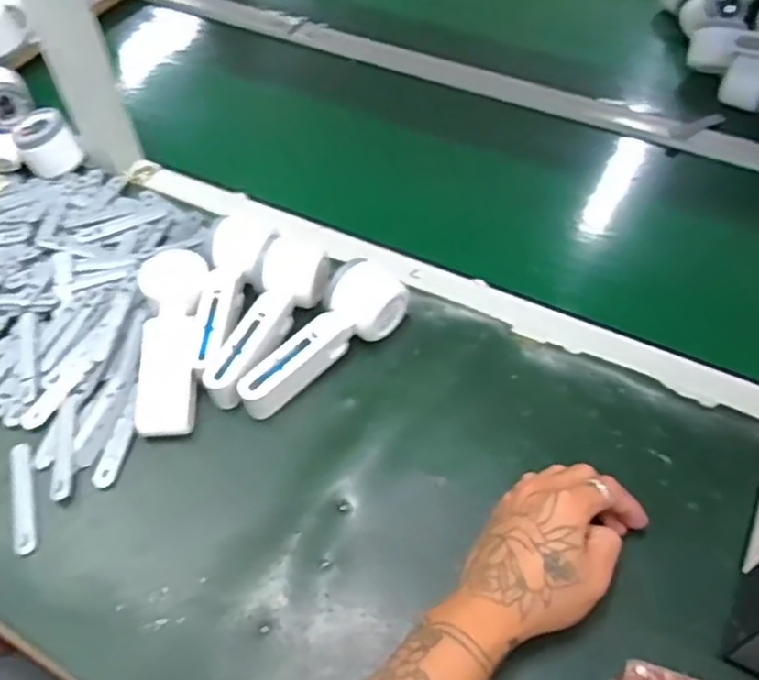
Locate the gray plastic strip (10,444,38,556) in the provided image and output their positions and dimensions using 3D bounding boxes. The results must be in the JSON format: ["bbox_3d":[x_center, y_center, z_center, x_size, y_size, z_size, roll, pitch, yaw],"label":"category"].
[{"bbox_3d":[-0.271,0.119,0.538,0.016,0.004,0.095,-16,55,-13],"label":"gray plastic strip"}]

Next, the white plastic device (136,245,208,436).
[{"bbox_3d":[-0.174,-0.002,0.603,0.060,0.041,0.172,-6,53,-6],"label":"white plastic device"}]

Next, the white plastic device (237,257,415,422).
[{"bbox_3d":[-0.053,-0.005,0.605,0.170,0.051,0.059,-34,61,-24],"label":"white plastic device"}]

